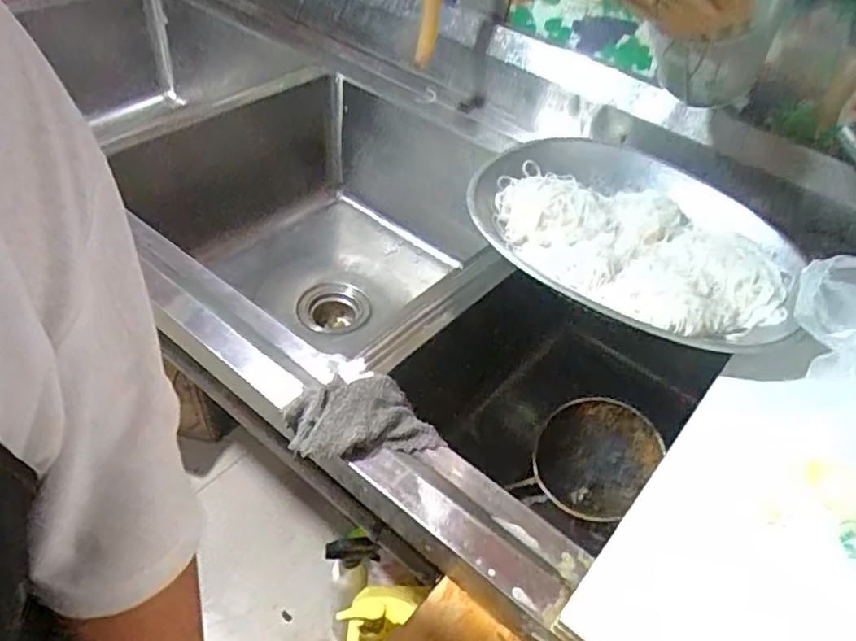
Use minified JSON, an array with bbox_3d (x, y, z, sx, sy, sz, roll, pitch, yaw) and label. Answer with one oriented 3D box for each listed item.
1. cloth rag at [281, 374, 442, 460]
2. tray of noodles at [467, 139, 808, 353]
[{"bbox_3d":[-0.059,0.080,0.552,0.121,0.033,0.081,-10,47,-17],"label":"cloth rag"},{"bbox_3d":[0.226,-0.099,0.717,0.360,0.061,0.326,13,45,6],"label":"tray of noodles"}]

